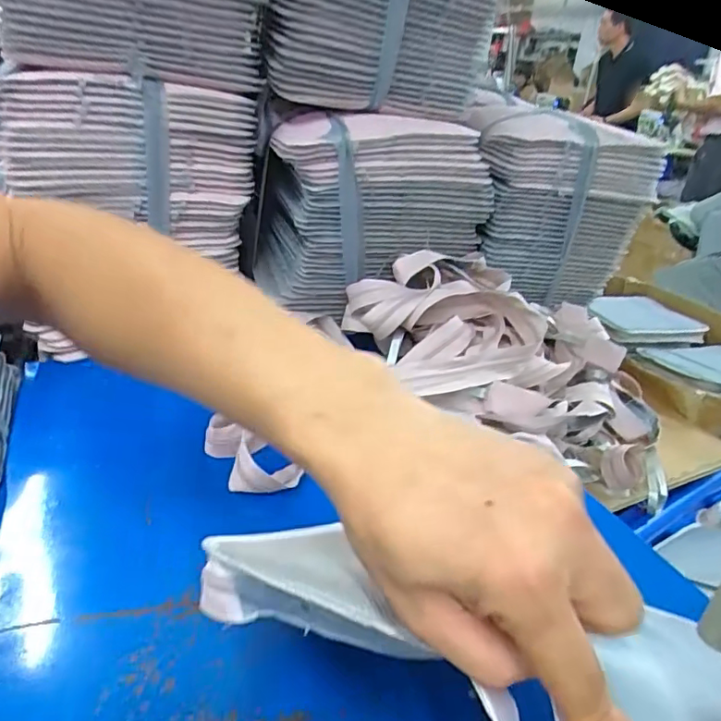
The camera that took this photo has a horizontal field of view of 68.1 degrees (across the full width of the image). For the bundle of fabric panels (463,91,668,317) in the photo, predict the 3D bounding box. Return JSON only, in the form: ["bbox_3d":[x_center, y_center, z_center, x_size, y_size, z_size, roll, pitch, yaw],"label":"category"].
[{"bbox_3d":[0.309,-0.262,0.922,0.322,0.287,0.172,-1,30,-13],"label":"bundle of fabric panels"}]

